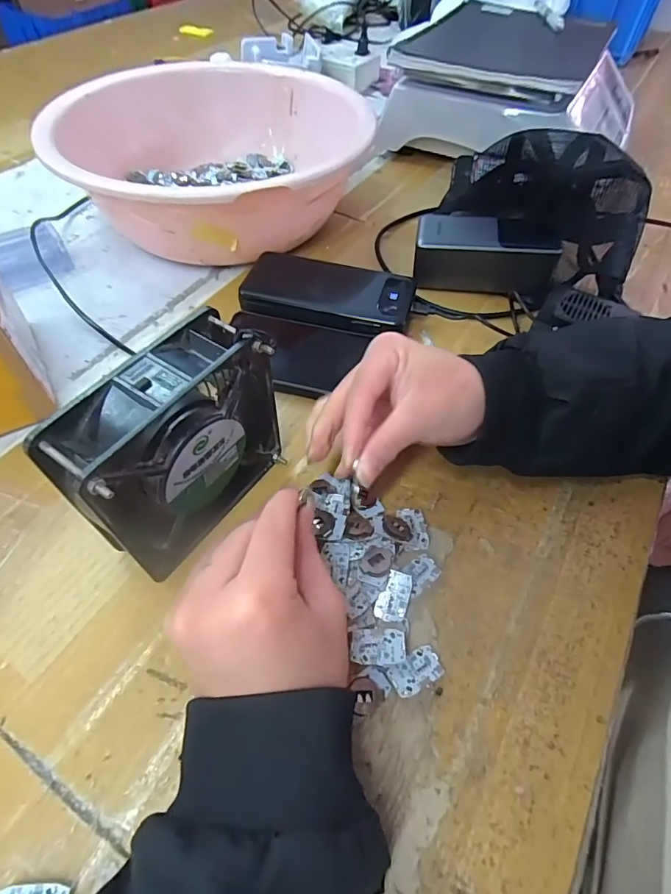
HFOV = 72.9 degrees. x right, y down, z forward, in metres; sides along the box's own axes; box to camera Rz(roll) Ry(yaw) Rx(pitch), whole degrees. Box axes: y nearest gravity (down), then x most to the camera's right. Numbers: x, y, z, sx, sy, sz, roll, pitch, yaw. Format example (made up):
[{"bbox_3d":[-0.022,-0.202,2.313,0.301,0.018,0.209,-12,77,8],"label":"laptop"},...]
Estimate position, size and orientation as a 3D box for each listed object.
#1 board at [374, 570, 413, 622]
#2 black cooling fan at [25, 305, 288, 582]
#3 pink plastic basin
[{"bbox_3d":[0.035,0.088,0.267,0.017,0.004,0.028,18,79,11],"label":"board"},{"bbox_3d":[-0.083,0.003,0.260,0.045,0.124,0.123,30,59,18],"label":"black cooling fan"},{"bbox_3d":[-0.121,-0.292,0.483,0.302,0.105,0.295,1,55,-2],"label":"pink plastic basin"}]

